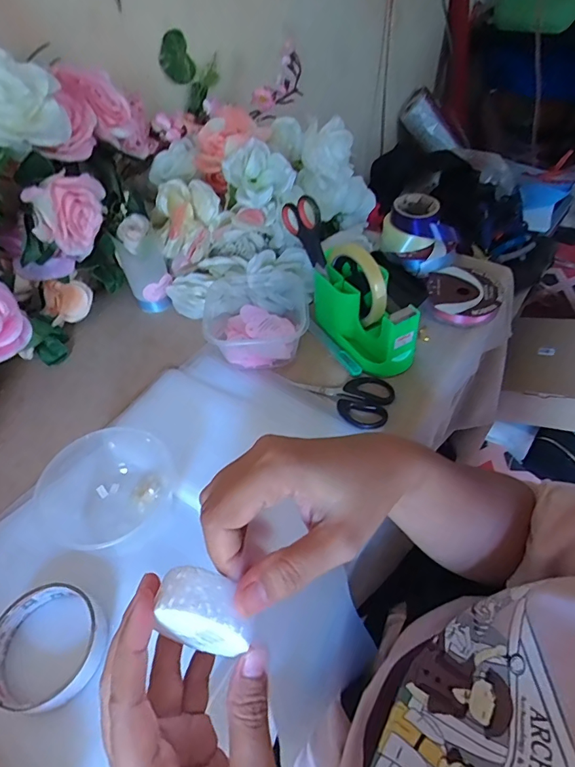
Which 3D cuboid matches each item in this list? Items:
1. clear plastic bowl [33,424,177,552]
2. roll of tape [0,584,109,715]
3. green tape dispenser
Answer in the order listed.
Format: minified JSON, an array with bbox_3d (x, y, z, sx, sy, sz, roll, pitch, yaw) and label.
[{"bbox_3d":[-0.168,0.089,0.398,0.104,0.056,0.114,-2,49,2],"label":"clear plastic bowl"},{"bbox_3d":[-0.179,0.198,0.327,0.088,0.019,0.080,-2,49,2],"label":"roll of tape"},{"bbox_3d":[0.084,-0.083,0.487,0.057,0.104,0.132,-24,52,-17],"label":"green tape dispenser"}]

